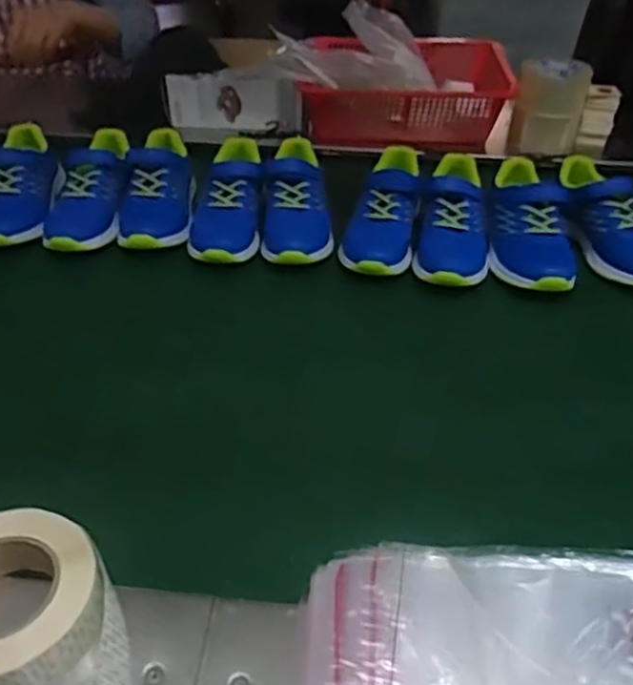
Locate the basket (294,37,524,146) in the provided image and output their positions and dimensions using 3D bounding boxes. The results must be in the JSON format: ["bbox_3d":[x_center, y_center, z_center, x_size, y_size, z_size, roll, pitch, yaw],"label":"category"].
[{"bbox_3d":[0.148,-0.426,1.183,0.343,0.109,0.232,-1,40,-2],"label":"basket"}]

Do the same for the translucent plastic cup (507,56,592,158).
[{"bbox_3d":[0.379,-0.384,1.150,0.109,0.126,0.129,12,41,12],"label":"translucent plastic cup"}]

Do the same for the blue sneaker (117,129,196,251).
[{"bbox_3d":[-0.210,-0.216,0.974,0.088,0.082,0.230,2,55,1],"label":"blue sneaker"}]

